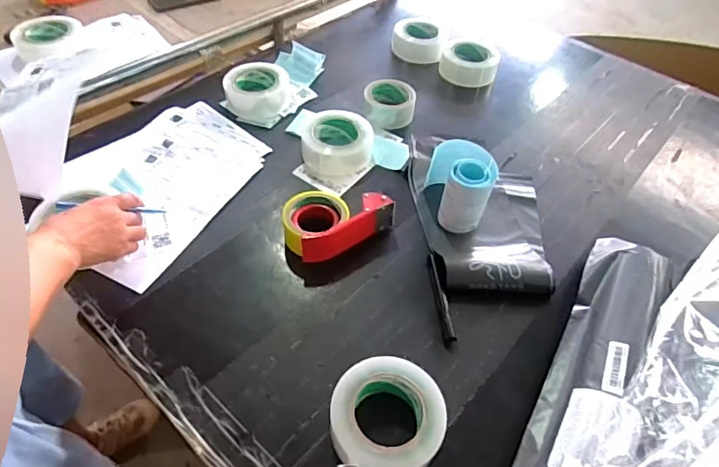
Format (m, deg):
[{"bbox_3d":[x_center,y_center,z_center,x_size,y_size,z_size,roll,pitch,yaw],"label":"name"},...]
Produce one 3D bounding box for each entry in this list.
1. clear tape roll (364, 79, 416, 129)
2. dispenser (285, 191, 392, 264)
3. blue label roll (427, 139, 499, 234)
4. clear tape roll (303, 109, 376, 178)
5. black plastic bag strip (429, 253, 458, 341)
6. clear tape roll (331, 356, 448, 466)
[{"bbox_3d":[0.058,-0.255,0.922,0.095,0.060,0.088,3,51,-4],"label":"clear tape roll"},{"bbox_3d":[-0.028,-0.022,0.704,0.170,0.057,0.104,-14,54,-17],"label":"dispenser"},{"bbox_3d":[0.153,-0.073,0.728,0.097,0.116,0.093,3,51,-4],"label":"blue label roll"},{"bbox_3d":[-0.038,-0.165,0.837,0.130,0.041,0.133,0,51,-6],"label":"clear tape roll"},{"bbox_3d":[0.115,0.085,0.654,0.014,0.017,0.137,-1,51,-7],"label":"black plastic bag strip"},{"bbox_3d":[0.029,0.209,0.520,0.120,0.054,0.127,3,51,-4],"label":"clear tape roll"}]

